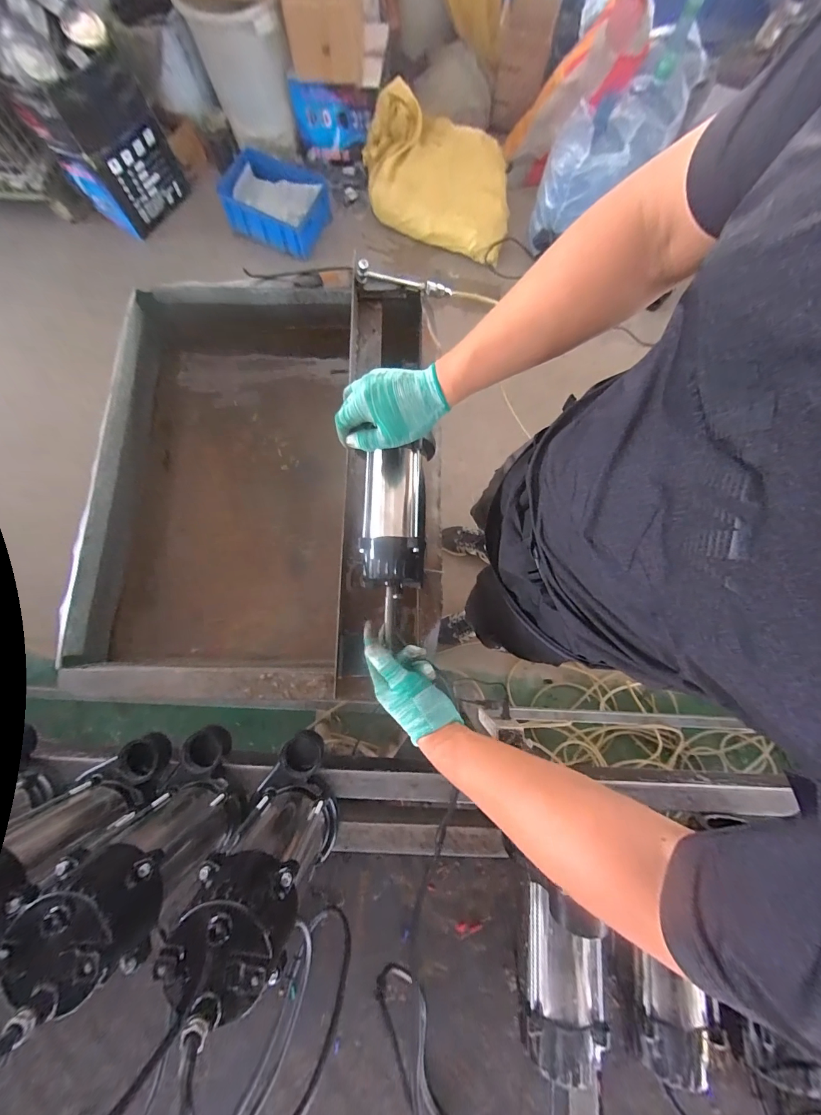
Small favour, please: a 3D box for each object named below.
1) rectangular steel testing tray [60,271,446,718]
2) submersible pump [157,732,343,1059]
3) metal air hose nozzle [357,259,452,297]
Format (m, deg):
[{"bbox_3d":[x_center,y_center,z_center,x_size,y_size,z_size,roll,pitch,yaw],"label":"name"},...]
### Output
[{"bbox_3d":[-0.275,-0.134,0.734,0.578,0.251,0.748,0,79,-1],"label":"rectangular steel testing tray"},{"bbox_3d":[-0.158,0.309,0.398,0.098,0.232,0.141,-14,80,-4],"label":"submersible pump"},{"bbox_3d":[-0.009,-0.503,0.659,0.174,0.031,0.020,2,79,-16],"label":"metal air hose nozzle"}]

